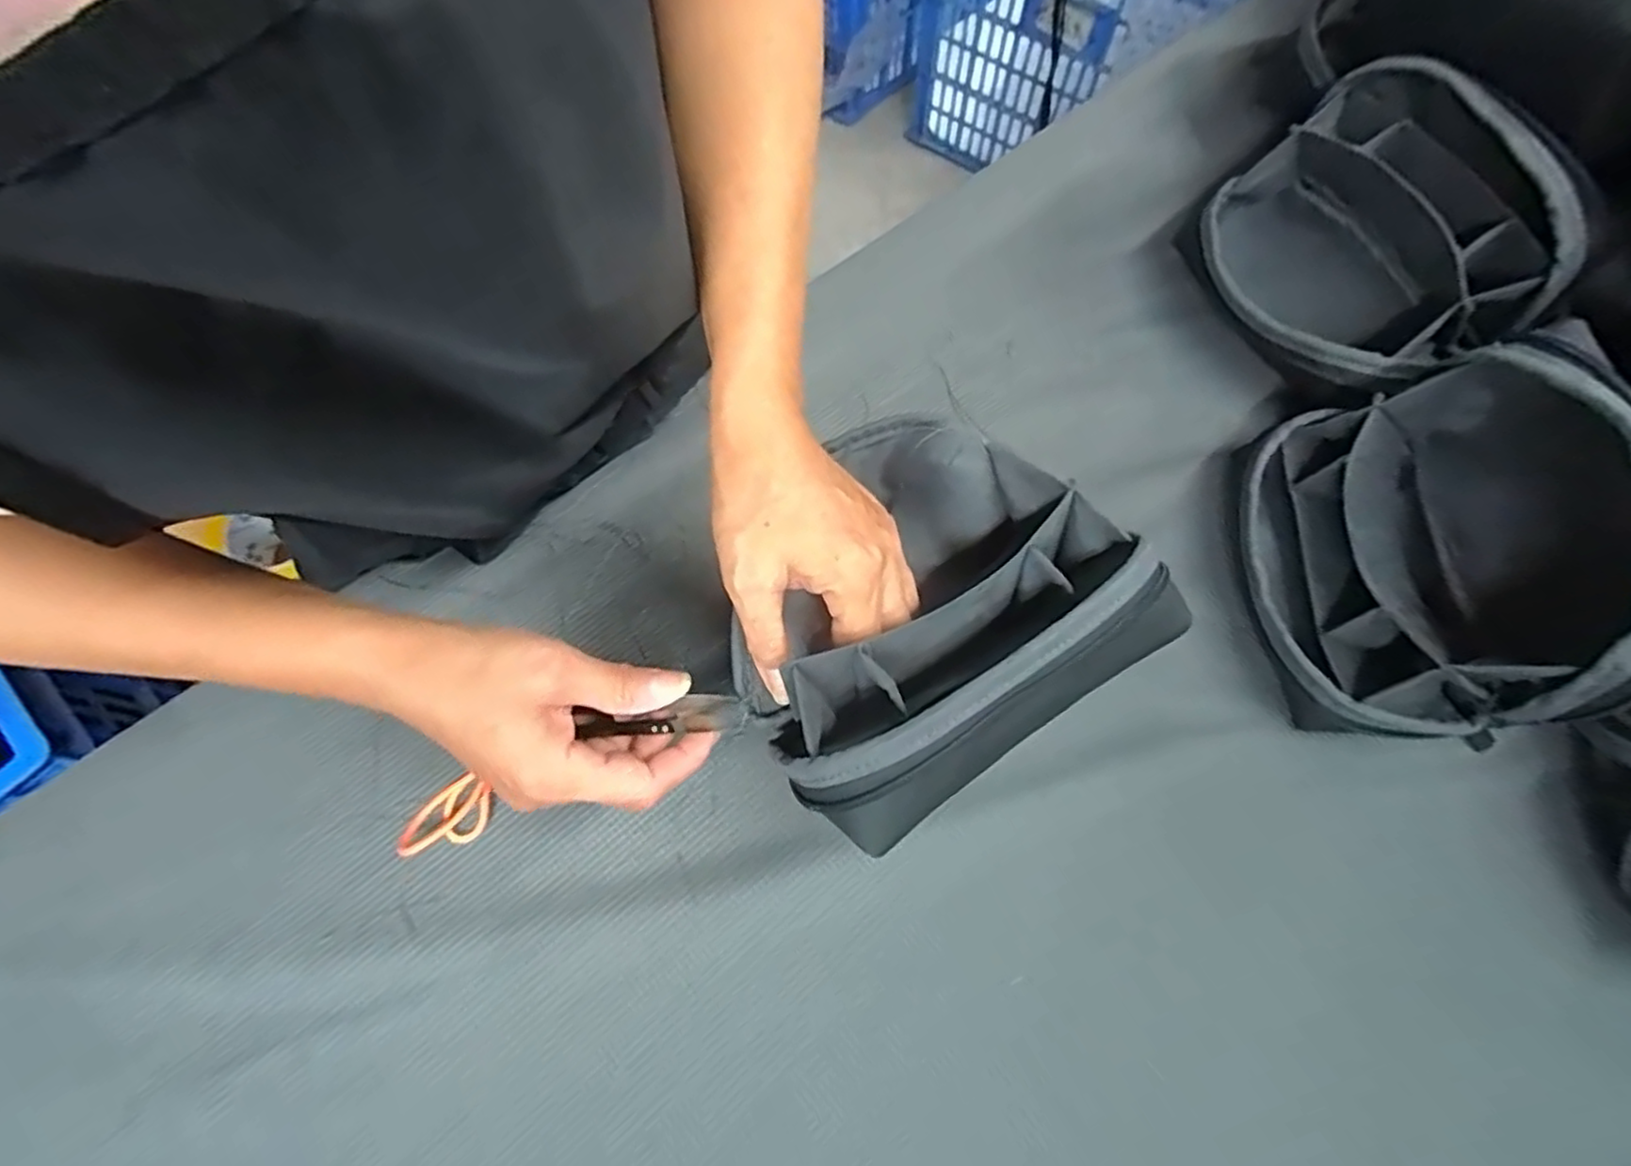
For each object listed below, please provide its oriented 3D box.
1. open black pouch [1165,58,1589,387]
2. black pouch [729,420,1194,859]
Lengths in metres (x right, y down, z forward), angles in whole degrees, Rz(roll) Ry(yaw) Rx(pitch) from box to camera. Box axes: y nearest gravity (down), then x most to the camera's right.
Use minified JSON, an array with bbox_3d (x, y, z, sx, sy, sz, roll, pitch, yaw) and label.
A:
[{"bbox_3d":[0.289,-0.184,0.377,0.110,0.106,0.166,-19,70,-6],"label":"open black pouch"},{"bbox_3d":[0.037,0.004,0.284,0.157,0.083,0.147,-33,72,-11],"label":"black pouch"}]

